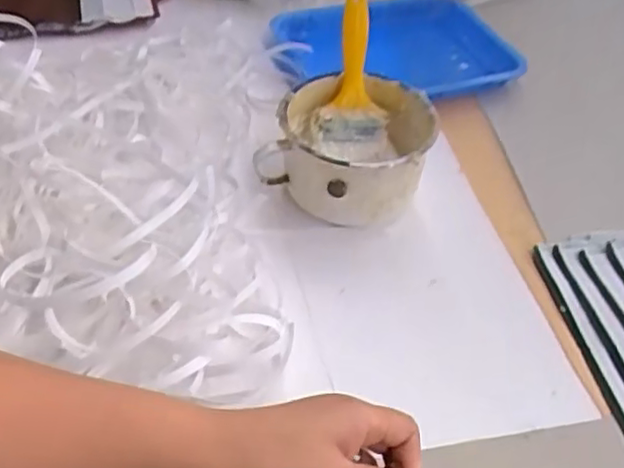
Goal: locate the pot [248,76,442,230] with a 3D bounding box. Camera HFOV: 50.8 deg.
[{"bbox_3d":[0.040,-0.082,0.647,0.145,0.104,0.134,2,47,-2],"label":"pot"}]

